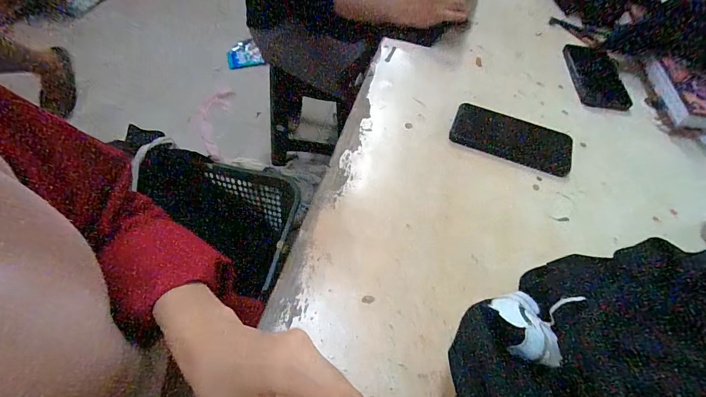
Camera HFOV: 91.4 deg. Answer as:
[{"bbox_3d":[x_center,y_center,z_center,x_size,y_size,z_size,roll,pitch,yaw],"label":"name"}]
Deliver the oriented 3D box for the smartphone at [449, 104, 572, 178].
[{"bbox_3d":[0.225,-0.086,0.491,0.163,0.008,0.076,20,70,10],"label":"smartphone"}]

